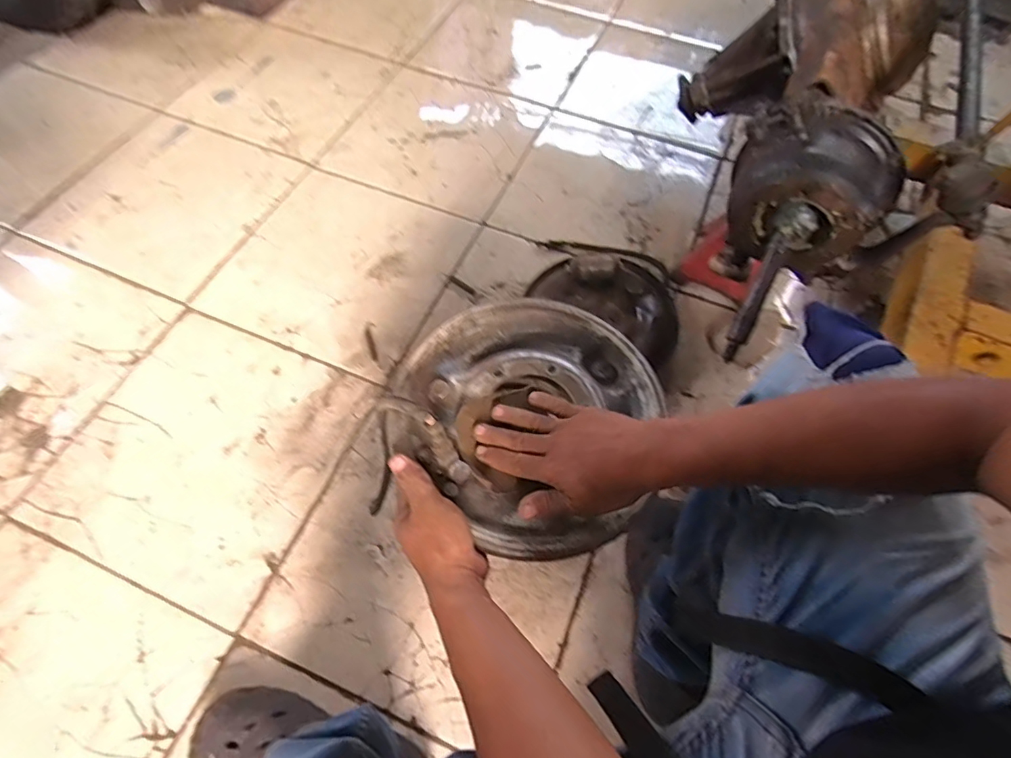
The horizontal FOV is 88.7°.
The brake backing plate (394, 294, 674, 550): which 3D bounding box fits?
[{"bbox_3d":[0.033,0.026,0.508,0.241,0.068,0.256,1,65,-2],"label":"brake backing plate"}]

